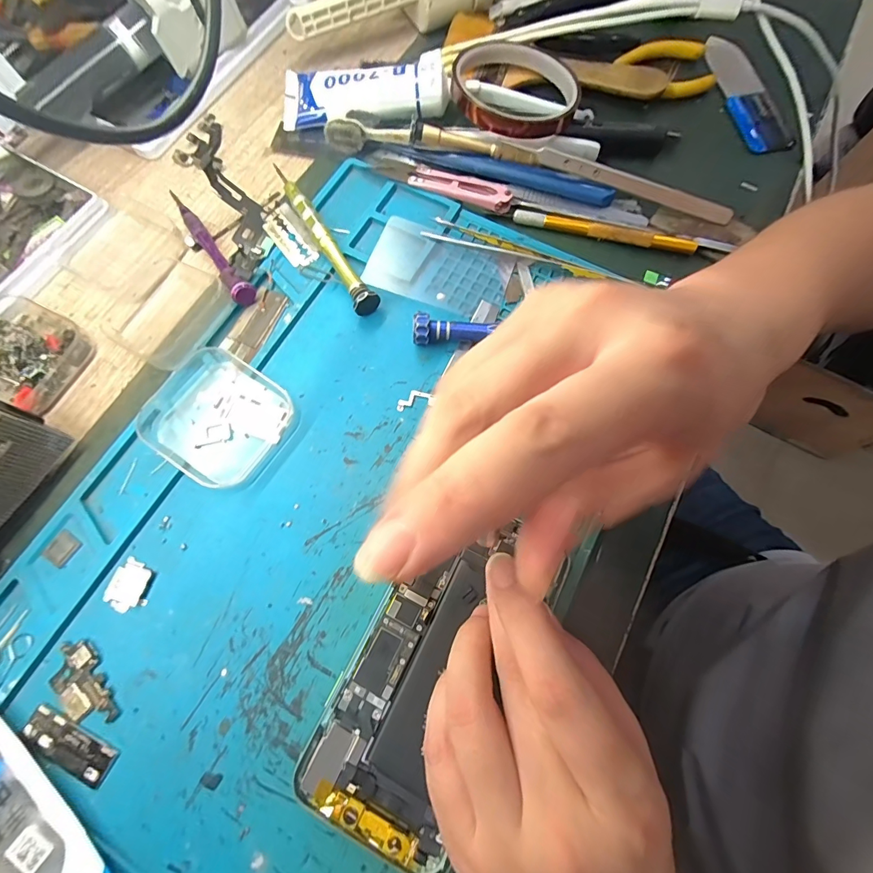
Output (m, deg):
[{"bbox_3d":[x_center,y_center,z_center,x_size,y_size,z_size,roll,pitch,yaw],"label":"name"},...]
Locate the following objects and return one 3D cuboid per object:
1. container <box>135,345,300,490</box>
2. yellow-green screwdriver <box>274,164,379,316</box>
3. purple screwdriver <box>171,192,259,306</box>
[{"bbox_3d":[-0.119,-0.012,0.220,0.075,0.015,0.064,30,75,8],"label":"container"},{"bbox_3d":[-0.075,-0.133,0.257,0.015,0.017,0.142,-29,76,-9],"label":"yellow-green screwdriver"},{"bbox_3d":[-0.146,-0.124,0.256,0.013,0.020,0.116,-35,77,-11],"label":"purple screwdriver"}]

